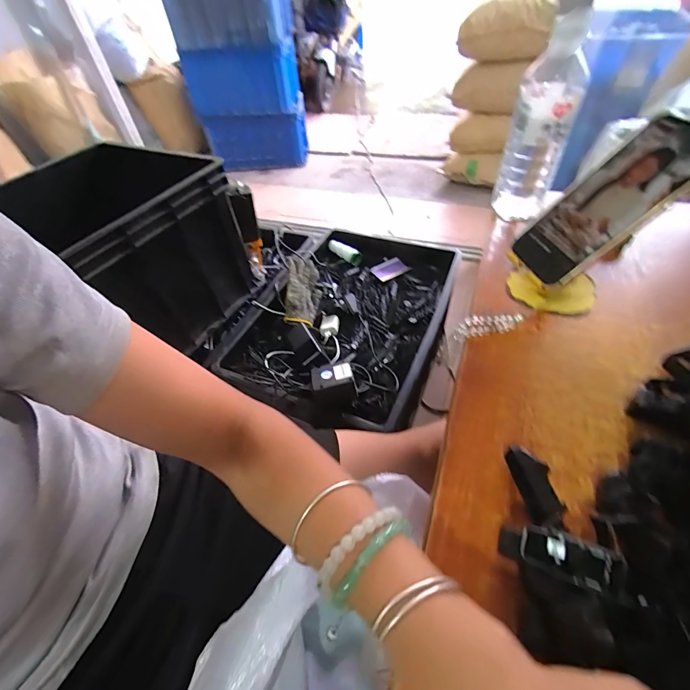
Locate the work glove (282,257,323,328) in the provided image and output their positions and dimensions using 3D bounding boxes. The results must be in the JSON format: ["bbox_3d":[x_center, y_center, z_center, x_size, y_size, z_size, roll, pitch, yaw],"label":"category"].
[{"bbox_3d":[-0.105,-0.143,0.869,0.075,0.072,0.197,-2,50,5],"label":"work glove"}]

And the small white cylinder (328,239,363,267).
[{"bbox_3d":[-0.002,-0.276,1.020,0.110,0.027,0.037,33,60,29],"label":"small white cylinder"}]

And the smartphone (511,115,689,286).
[{"bbox_3d":[0.248,-0.133,0.331,0.164,0.014,0.076,-44,45,25],"label":"smartphone"}]

